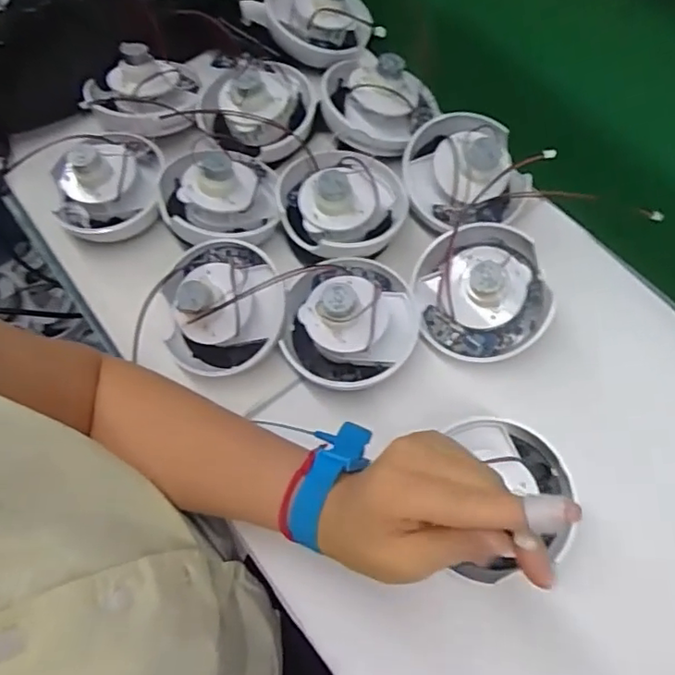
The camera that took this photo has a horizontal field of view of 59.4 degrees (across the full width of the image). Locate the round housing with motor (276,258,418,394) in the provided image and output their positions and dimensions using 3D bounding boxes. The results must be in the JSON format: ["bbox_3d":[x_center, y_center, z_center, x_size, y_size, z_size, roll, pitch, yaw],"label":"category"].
[{"bbox_3d":[0.010,-0.018,0.456,0.102,0.067,0.097,-1,65,3],"label":"round housing with motor"}]

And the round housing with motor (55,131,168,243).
[{"bbox_3d":[-0.198,-0.134,0.512,0.101,0.067,0.085,-36,68,-13],"label":"round housing with motor"}]

